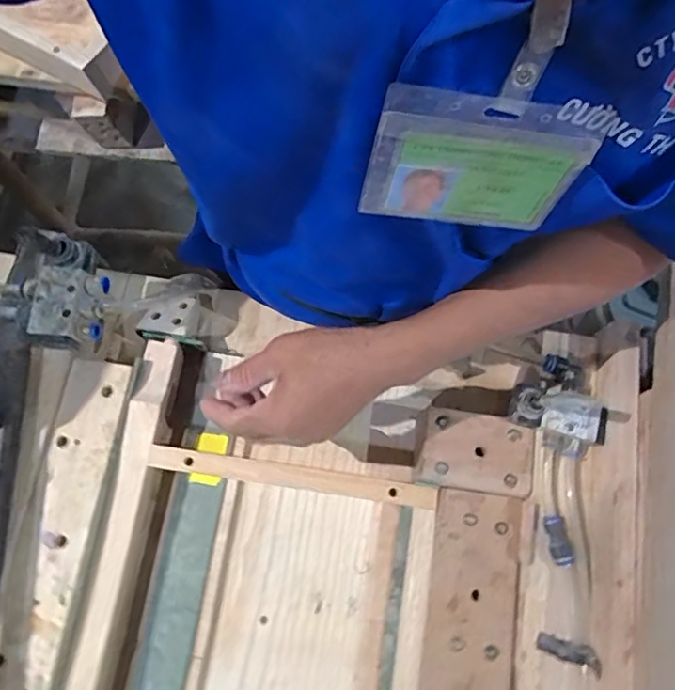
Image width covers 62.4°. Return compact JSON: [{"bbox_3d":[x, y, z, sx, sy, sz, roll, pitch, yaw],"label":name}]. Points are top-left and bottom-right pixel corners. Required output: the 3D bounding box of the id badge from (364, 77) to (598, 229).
[{"bbox_3d":[0.066,-0.086,0.273,0.100,0.084,0.004,5,65,-5],"label":"id badge"}]

